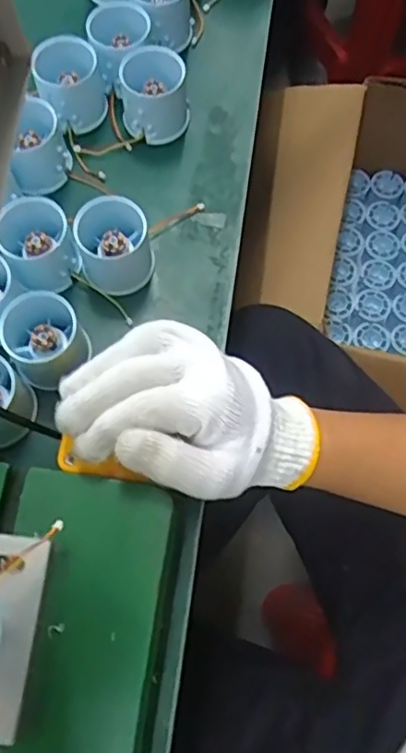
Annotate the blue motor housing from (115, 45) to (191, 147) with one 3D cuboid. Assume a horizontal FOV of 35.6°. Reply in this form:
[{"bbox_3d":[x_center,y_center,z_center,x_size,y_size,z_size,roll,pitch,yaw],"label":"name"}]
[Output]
[{"bbox_3d":[-0.039,-0.226,0.512,0.054,0.053,0.052,-6,70,-1],"label":"blue motor housing"}]

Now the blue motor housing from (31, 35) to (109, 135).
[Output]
[{"bbox_3d":[-0.106,-0.234,0.514,0.051,0.055,0.049,0,70,1],"label":"blue motor housing"}]

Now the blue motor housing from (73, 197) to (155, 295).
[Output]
[{"bbox_3d":[-0.064,-0.094,0.463,0.052,0.054,0.048,0,70,1],"label":"blue motor housing"}]

